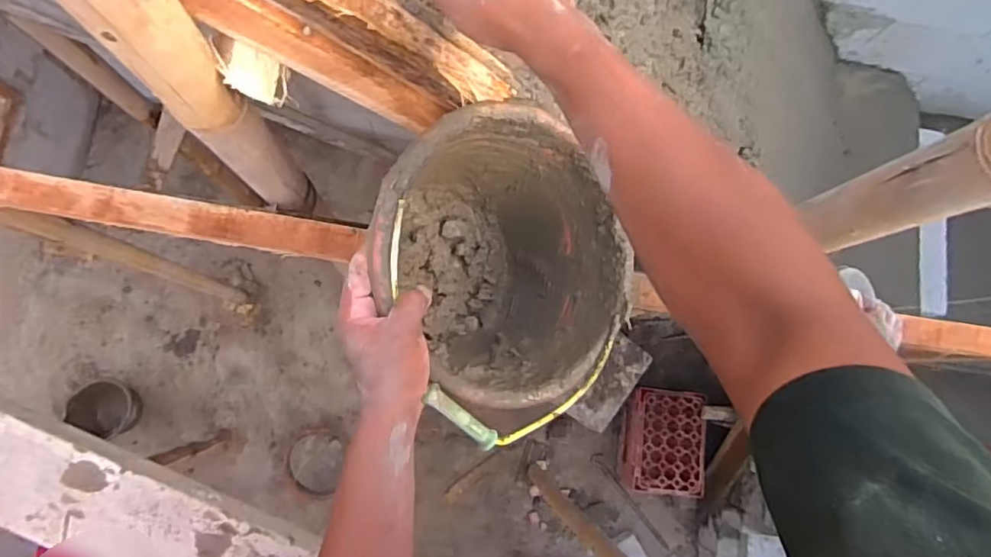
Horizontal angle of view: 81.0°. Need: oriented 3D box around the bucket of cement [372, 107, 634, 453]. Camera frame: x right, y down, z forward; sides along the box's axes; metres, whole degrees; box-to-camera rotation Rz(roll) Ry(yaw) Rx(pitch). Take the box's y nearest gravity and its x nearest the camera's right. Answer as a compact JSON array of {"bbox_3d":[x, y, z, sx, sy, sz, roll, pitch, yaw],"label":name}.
[{"bbox_3d":[0.008,-0.002,0.628,0.231,0.264,0.284,-26,85,-8],"label":"bucket of cement"}]

